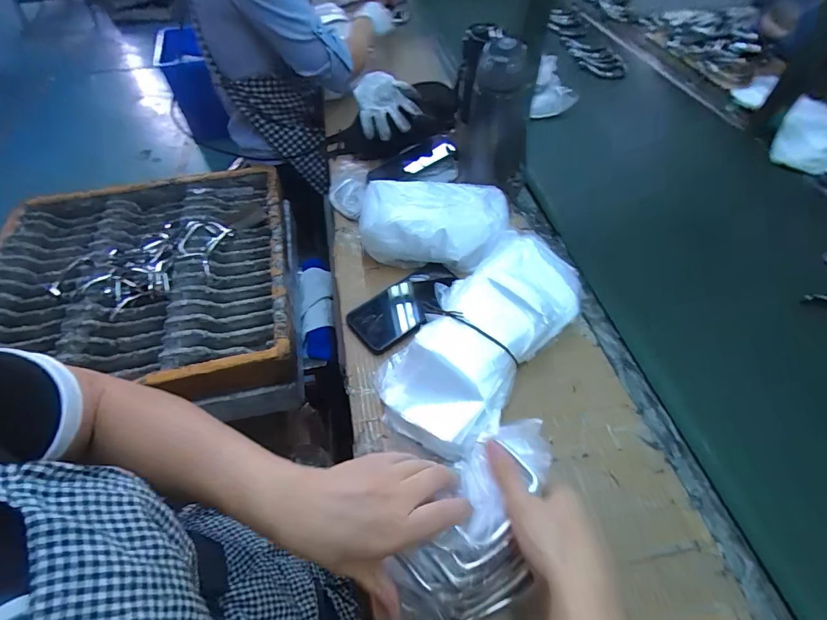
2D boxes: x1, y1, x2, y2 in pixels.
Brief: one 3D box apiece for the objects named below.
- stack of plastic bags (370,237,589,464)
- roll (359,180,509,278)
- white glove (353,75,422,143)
[{"bbox_3d":[0.087,0.024,0.492,0.153,0.077,0.308,32,59,23],"label":"stack of plastic bags"},{"bbox_3d":[0.031,-0.135,0.609,0.206,0.073,0.133,9,53,8],"label":"roll"},{"bbox_3d":[-0.051,-0.397,0.779,0.113,0.070,0.160,-8,53,-6],"label":"white glove"}]

